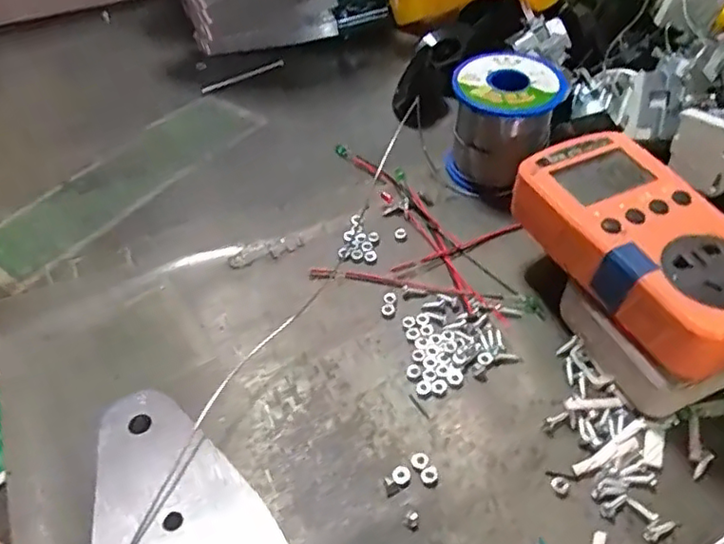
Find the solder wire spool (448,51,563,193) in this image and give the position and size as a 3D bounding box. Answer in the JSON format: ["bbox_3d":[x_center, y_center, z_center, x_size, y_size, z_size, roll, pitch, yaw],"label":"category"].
[{"bbox_3d":[0.088,-0.095,0.388,0.061,0.062,0.068,7,49,9],"label":"solder wire spool"}]

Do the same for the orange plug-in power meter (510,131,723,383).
[{"bbox_3d":[0.129,-0.013,0.286,0.067,0.029,0.125,-21,51,-15],"label":"orange plug-in power meter"}]

